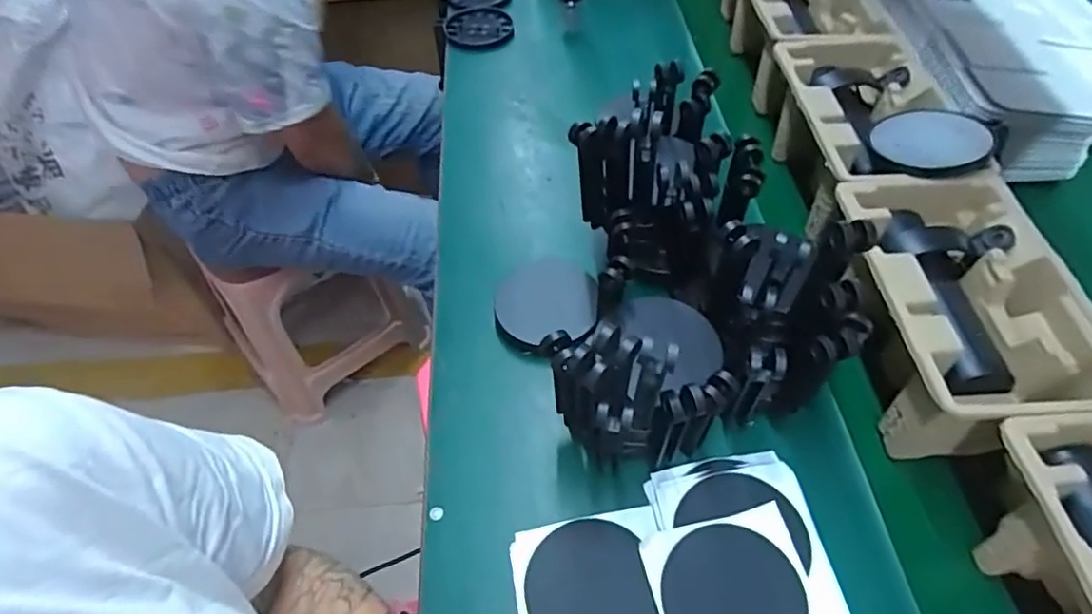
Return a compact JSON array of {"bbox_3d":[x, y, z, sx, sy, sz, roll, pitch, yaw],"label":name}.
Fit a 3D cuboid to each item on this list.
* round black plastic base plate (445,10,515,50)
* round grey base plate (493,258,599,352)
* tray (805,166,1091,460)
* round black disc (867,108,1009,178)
[{"bbox_3d":[-0.095,-0.404,0.866,0.092,0.011,0.088,-1,54,1],"label":"round black plastic base plate"},{"bbox_3d":[0.001,-0.004,0.556,0.092,0.011,0.099,-1,54,1],"label":"round grey base plate"},{"bbox_3d":[0.332,0.004,0.495,0.161,0.091,0.229,-5,54,-3],"label":"tray"},{"bbox_3d":[0.356,-0.155,0.551,0.103,0.015,0.093,-22,48,-5],"label":"round black disc"}]

